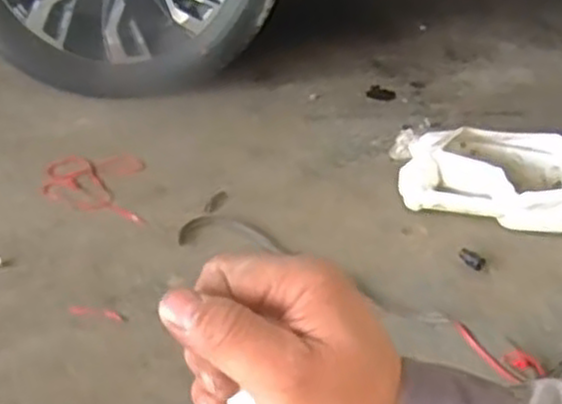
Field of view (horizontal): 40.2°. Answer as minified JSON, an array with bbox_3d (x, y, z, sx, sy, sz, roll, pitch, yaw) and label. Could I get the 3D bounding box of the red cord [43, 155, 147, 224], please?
[{"bbox_3d":[-0.328,-0.030,1.344,0.173,0.016,0.246,-3,34,-6],"label":"red cord"}]

